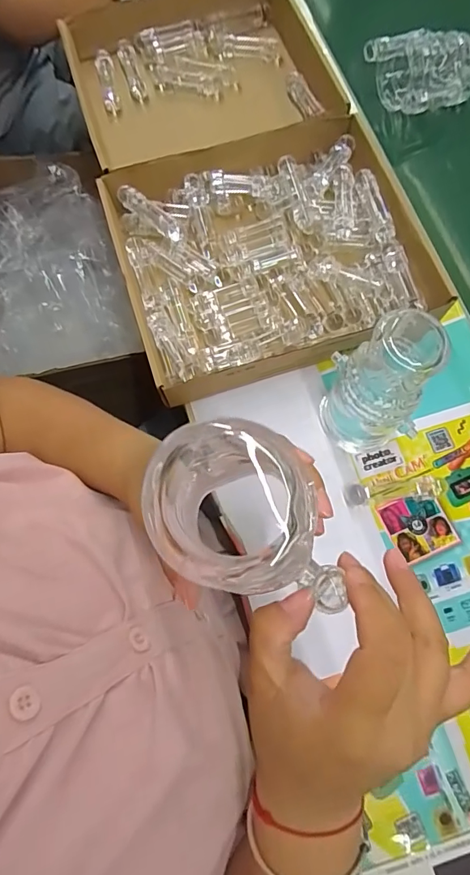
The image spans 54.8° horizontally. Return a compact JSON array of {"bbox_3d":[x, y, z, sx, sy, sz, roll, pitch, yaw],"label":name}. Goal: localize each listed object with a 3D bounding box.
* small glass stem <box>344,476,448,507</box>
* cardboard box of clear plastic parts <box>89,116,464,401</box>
[{"bbox_3d":[0.158,0.053,0.449,0.095,0.016,0.020,-7,73,-1],"label":"small glass stem"},{"bbox_3d":[0.041,-0.214,0.511,0.331,0.043,0.279,-19,74,-5],"label":"cardboard box of clear plastic parts"}]

